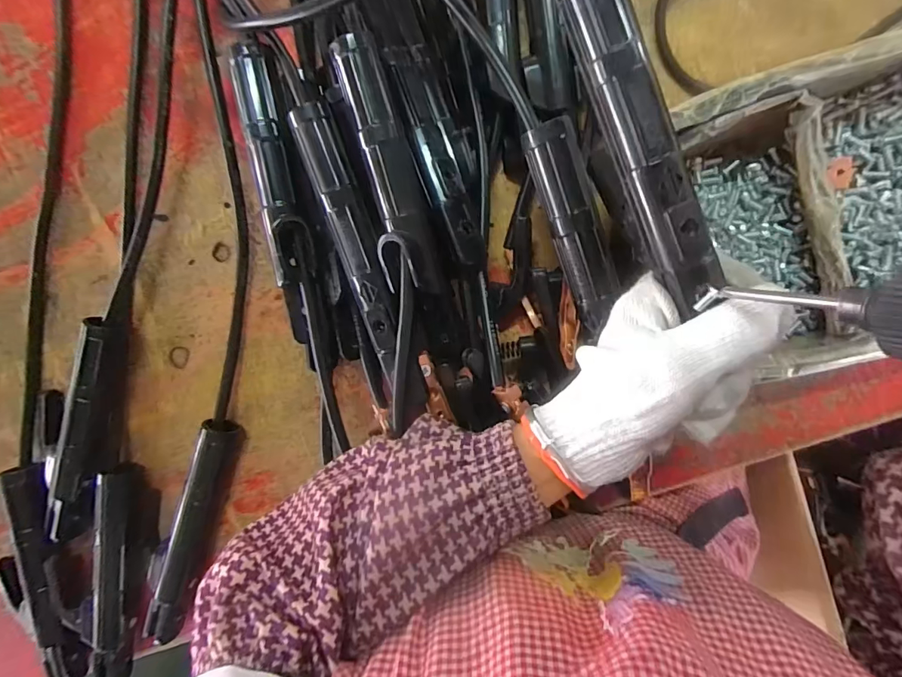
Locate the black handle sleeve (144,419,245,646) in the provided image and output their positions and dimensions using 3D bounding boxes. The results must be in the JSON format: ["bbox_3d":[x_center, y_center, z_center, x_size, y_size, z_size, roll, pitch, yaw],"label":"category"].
[{"bbox_3d":[-0.214,0.165,0.384,0.025,0.030,0.205,20,97,5],"label":"black handle sleeve"}]

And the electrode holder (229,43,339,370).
[{"bbox_3d":[-0.108,-0.082,0.309,0.028,0.036,0.208,-9,94,7],"label":"electrode holder"}]

